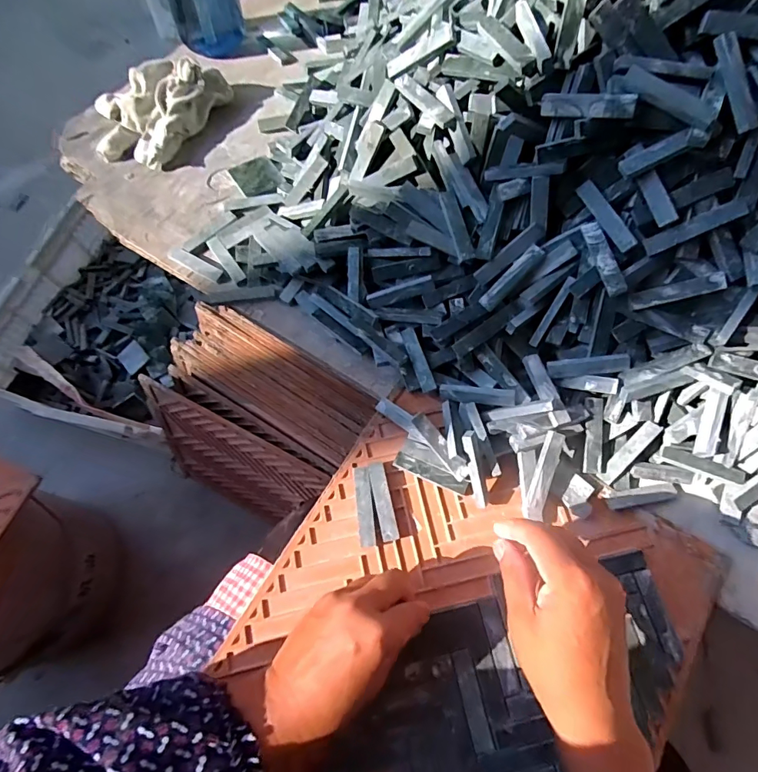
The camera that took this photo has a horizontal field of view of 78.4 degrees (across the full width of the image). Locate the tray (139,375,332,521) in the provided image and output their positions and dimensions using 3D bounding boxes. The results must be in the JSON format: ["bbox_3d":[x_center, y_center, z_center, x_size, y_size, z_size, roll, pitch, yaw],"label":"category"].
[{"bbox_3d":[-0.227,0.115,0.697,0.261,0.290,0.017,32,56,-6],"label":"tray"}]

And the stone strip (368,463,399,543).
[{"bbox_3d":[0.003,0.094,0.378,0.013,0.007,0.061,-11,69,-4],"label":"stone strip"}]

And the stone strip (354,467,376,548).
[{"bbox_3d":[-0.011,0.097,0.377,0.012,0.007,0.062,-6,69,-3],"label":"stone strip"}]

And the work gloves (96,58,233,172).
[{"bbox_3d":[-0.246,-0.305,0.501,0.097,0.037,0.149,27,71,10],"label":"work gloves"}]

